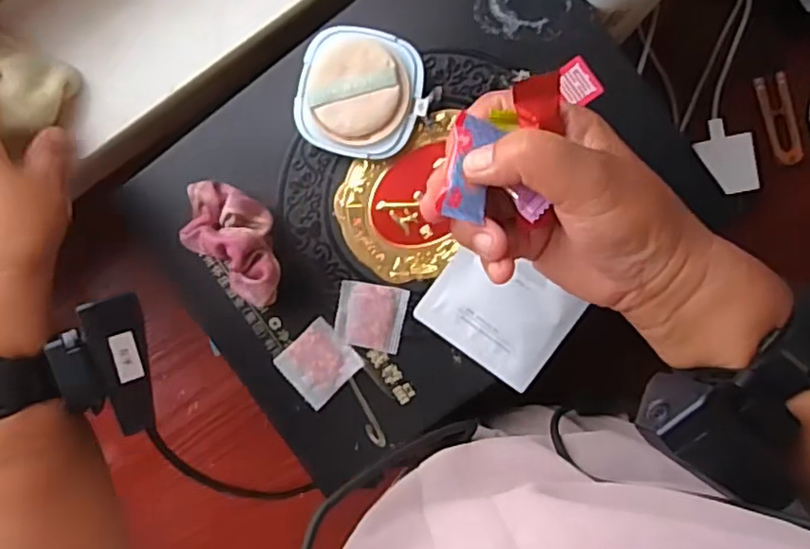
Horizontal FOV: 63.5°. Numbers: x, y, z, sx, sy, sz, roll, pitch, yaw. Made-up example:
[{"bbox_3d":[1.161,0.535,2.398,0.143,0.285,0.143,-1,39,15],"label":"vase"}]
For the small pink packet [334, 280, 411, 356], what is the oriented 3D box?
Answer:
[{"bbox_3d":[-0.022,0.027,0.409,0.042,0.008,0.041,10,95,3],"label":"small pink packet"}]

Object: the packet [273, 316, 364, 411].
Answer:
[{"bbox_3d":[-0.055,0.056,0.414,0.043,0.006,0.042,-45,90,6],"label":"packet"}]

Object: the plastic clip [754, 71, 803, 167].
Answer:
[{"bbox_3d":[0.284,-0.117,0.493,0.026,0.007,0.068,-16,93,5],"label":"plastic clip"}]

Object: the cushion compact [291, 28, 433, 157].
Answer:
[{"bbox_3d":[-0.027,-0.108,0.394,0.074,0.023,0.071,13,95,3],"label":"cushion compact"}]

